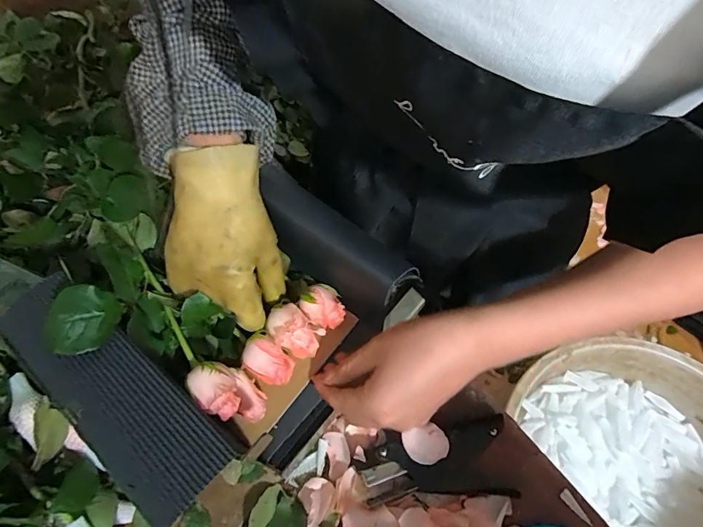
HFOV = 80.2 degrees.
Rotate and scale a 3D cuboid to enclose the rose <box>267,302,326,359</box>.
[{"bbox_3d":[-0.050,0.056,0.353,0.047,0.030,0.032,31,67,18],"label":"rose"}]

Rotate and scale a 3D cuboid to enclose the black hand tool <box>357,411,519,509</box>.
[{"bbox_3d":[0.084,0.190,0.406,0.150,0.023,0.069,-3,62,1],"label":"black hand tool"}]

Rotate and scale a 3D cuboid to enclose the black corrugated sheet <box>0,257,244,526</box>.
[{"bbox_3d":[-0.201,0.062,0.299,0.285,0.016,0.066,34,68,19],"label":"black corrugated sheet"}]

